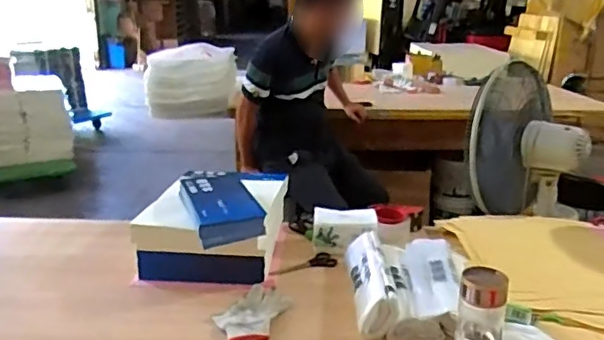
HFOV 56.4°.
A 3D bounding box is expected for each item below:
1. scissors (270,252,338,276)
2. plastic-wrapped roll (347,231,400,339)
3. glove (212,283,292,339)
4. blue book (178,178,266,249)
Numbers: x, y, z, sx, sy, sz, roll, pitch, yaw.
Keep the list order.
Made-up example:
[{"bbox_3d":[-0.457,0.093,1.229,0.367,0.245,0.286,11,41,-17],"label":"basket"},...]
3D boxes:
[{"bbox_3d":[-0.001,0.208,1.214,0.156,0.017,0.051,-8,21,-26],"label":"scissors"},{"bbox_3d":[0.132,0.206,1.084,0.073,0.073,0.295,1,18,0],"label":"plastic-wrapped roll"},{"bbox_3d":[-0.091,0.255,1.017,0.109,0.021,0.184,7,19,16],"label":"glove"},{"bbox_3d":[-0.171,0.073,1.166,0.132,0.053,0.247,-5,19,-19],"label":"blue book"}]

